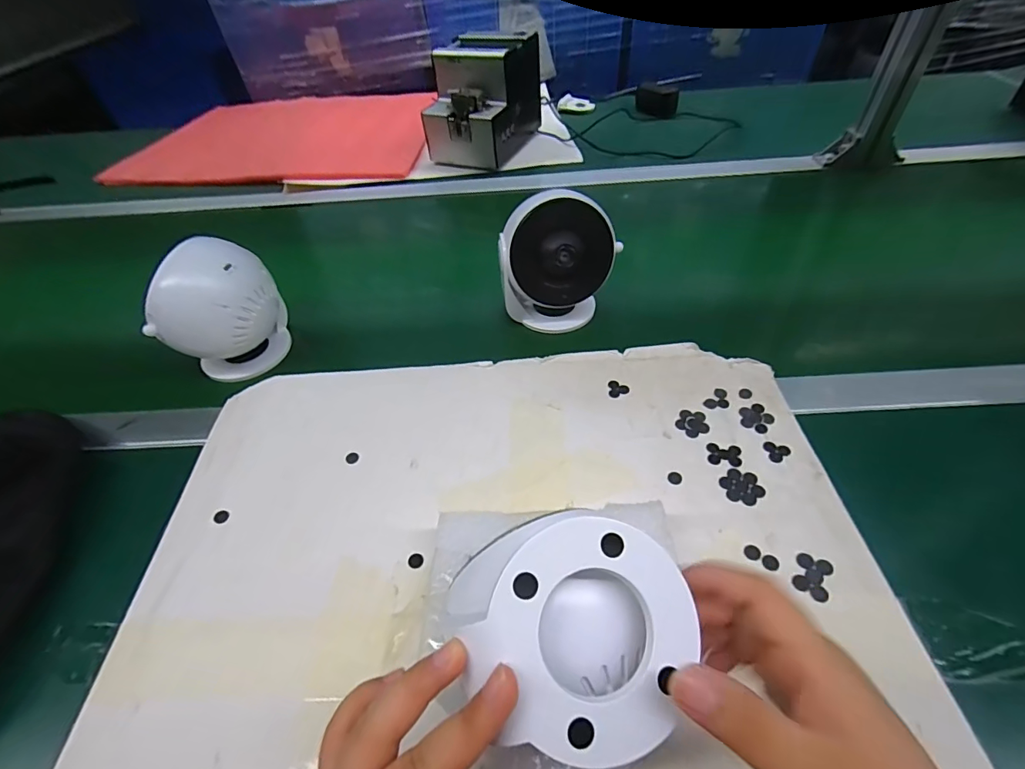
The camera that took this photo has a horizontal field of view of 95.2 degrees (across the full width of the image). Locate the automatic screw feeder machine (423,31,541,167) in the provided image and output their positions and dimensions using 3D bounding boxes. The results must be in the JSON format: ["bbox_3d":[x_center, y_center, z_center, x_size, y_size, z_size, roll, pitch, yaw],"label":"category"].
[{"bbox_3d":[-0.045,-0.455,0.751,0.125,0.143,0.181,17,52,19],"label":"automatic screw feeder machine"}]

